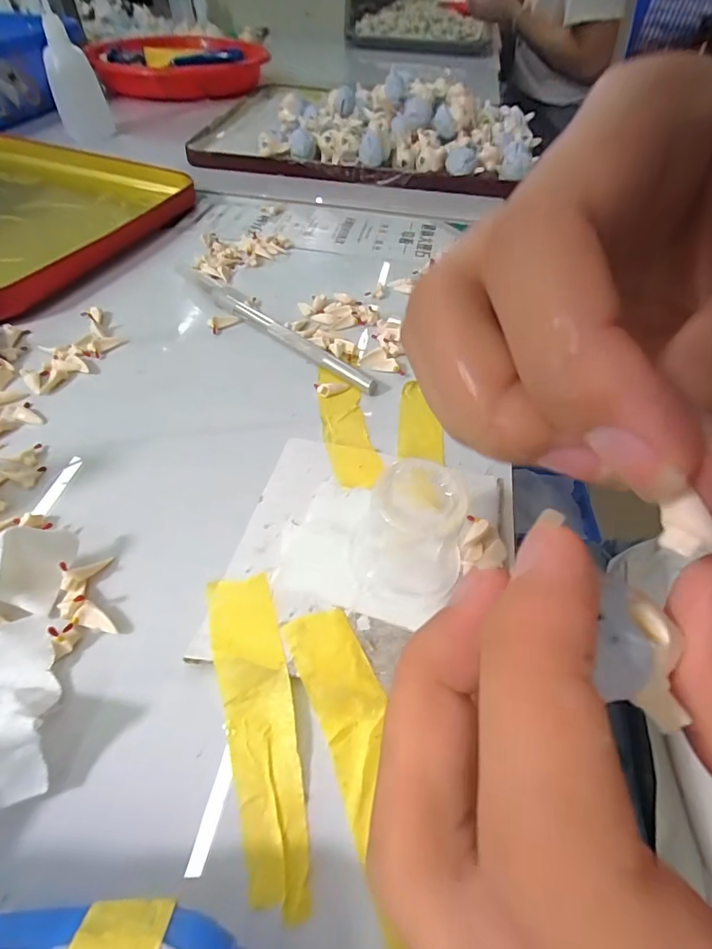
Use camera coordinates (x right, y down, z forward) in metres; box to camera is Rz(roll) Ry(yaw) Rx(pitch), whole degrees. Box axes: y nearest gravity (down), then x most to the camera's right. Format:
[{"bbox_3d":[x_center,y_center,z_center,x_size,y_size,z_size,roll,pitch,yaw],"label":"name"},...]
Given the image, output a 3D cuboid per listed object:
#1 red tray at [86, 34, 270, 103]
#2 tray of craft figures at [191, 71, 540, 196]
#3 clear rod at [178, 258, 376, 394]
[{"bbox_3d":[-0.226,-0.521,0.556,0.192,0.029,0.221,-19,55,-18],"label":"red tray"},{"bbox_3d":[0.008,-0.326,0.406,0.297,0.057,0.168,9,52,5],"label":"tray of craft figures"},{"bbox_3d":[-0.051,-0.084,0.237,0.157,0.008,0.012,35,58,23],"label":"clear rod"}]

